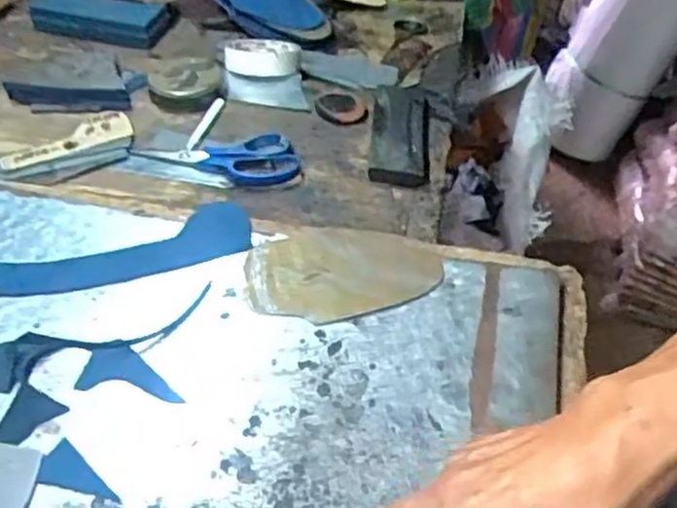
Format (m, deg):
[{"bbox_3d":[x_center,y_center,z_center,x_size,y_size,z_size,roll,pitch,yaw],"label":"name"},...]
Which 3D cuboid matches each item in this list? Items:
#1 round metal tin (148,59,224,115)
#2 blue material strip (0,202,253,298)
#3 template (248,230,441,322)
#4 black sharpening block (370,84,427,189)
[{"bbox_3d":[-0.161,-0.180,0.746,0.075,0.021,0.080,-6,43,-11],"label":"round metal tin"},{"bbox_3d":[-0.166,0.002,0.537,0.201,0.006,0.051,-16,58,-14],"label":"blue material strip"},{"bbox_3d":[0.003,0.014,0.525,0.139,0.005,0.087,3,49,6],"label":"template"},{"bbox_3d":[0.063,-0.128,0.710,0.055,0.013,0.167,6,42,2],"label":"black sharpening block"}]

